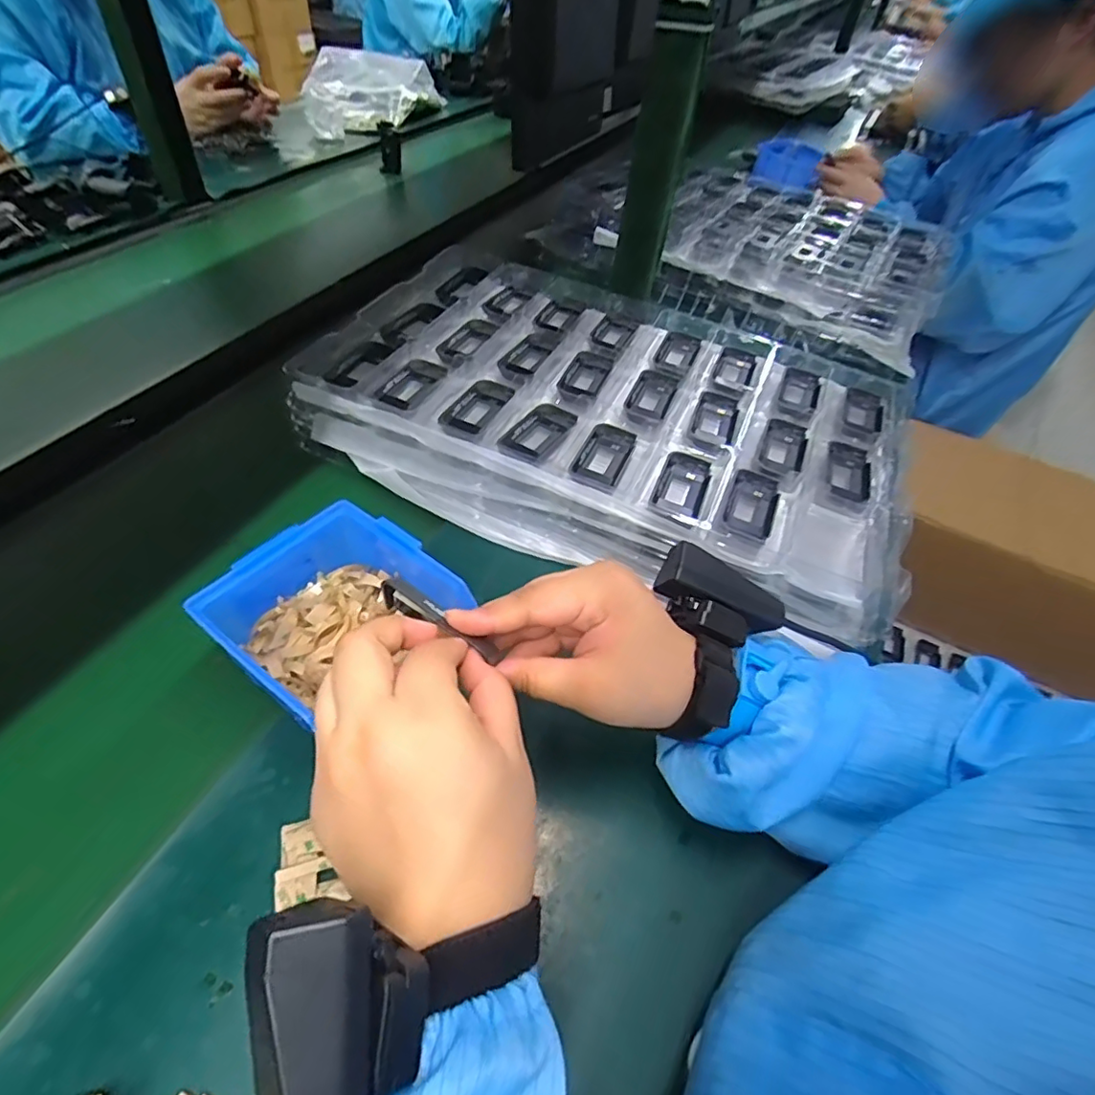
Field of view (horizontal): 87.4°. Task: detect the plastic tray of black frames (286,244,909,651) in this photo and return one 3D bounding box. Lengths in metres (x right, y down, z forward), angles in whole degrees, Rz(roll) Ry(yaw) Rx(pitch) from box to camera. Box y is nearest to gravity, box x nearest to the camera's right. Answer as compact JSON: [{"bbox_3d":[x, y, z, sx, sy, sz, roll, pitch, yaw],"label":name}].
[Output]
[{"bbox_3d":[0.058,-0.129,0.537,0.521,0.064,0.327,23,51,13],"label":"plastic tray of black frames"}]

